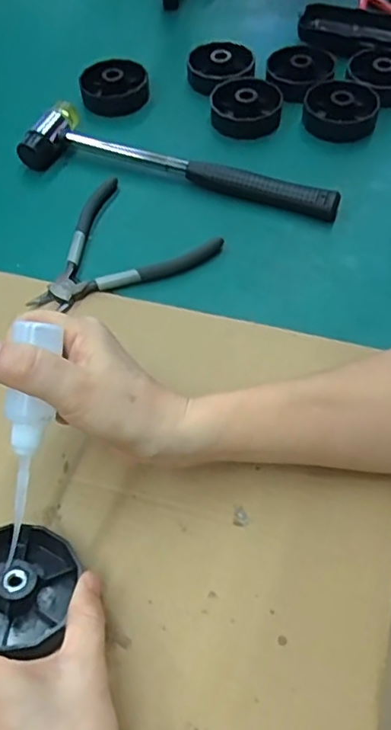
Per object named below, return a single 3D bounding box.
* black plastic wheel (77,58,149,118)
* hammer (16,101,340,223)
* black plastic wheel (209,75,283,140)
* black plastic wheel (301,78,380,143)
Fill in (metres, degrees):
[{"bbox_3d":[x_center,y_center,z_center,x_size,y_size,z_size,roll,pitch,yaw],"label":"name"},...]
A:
[{"bbox_3d":[-0.080,-0.279,0.576,0.066,0.021,0.063,-1,57,2],"label":"black plastic wheel"},{"bbox_3d":[-0.012,-0.180,0.511,0.277,0.026,0.061,13,59,10],"label":"hammer"},{"bbox_3d":[0.048,-0.247,0.553,0.066,0.027,0.062,-1,57,2],"label":"black plastic wheel"},{"bbox_3d":[0.135,-0.238,0.541,0.066,0.021,0.067,-1,57,2],"label":"black plastic wheel"}]

